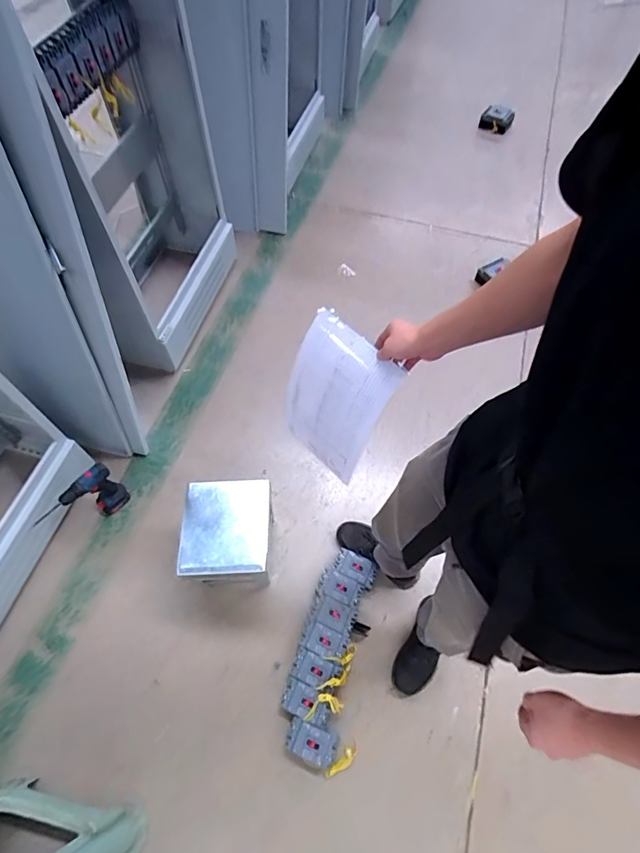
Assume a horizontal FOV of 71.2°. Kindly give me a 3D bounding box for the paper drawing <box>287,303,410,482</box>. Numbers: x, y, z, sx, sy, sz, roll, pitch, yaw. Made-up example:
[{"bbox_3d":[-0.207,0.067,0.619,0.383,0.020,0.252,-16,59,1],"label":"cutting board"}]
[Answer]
[{"bbox_3d":[0.022,-0.046,0.852,0.042,0.299,0.212,-18,56,-38],"label":"paper drawing"}]

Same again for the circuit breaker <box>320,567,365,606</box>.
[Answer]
[{"bbox_3d":[0.060,0.492,1.353,0.131,0.071,0.078,25,62,13],"label":"circuit breaker"}]

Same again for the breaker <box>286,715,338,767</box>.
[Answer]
[{"bbox_3d":[-0.023,0.819,1.167,0.133,0.067,0.079,19,60,10],"label":"breaker"}]

